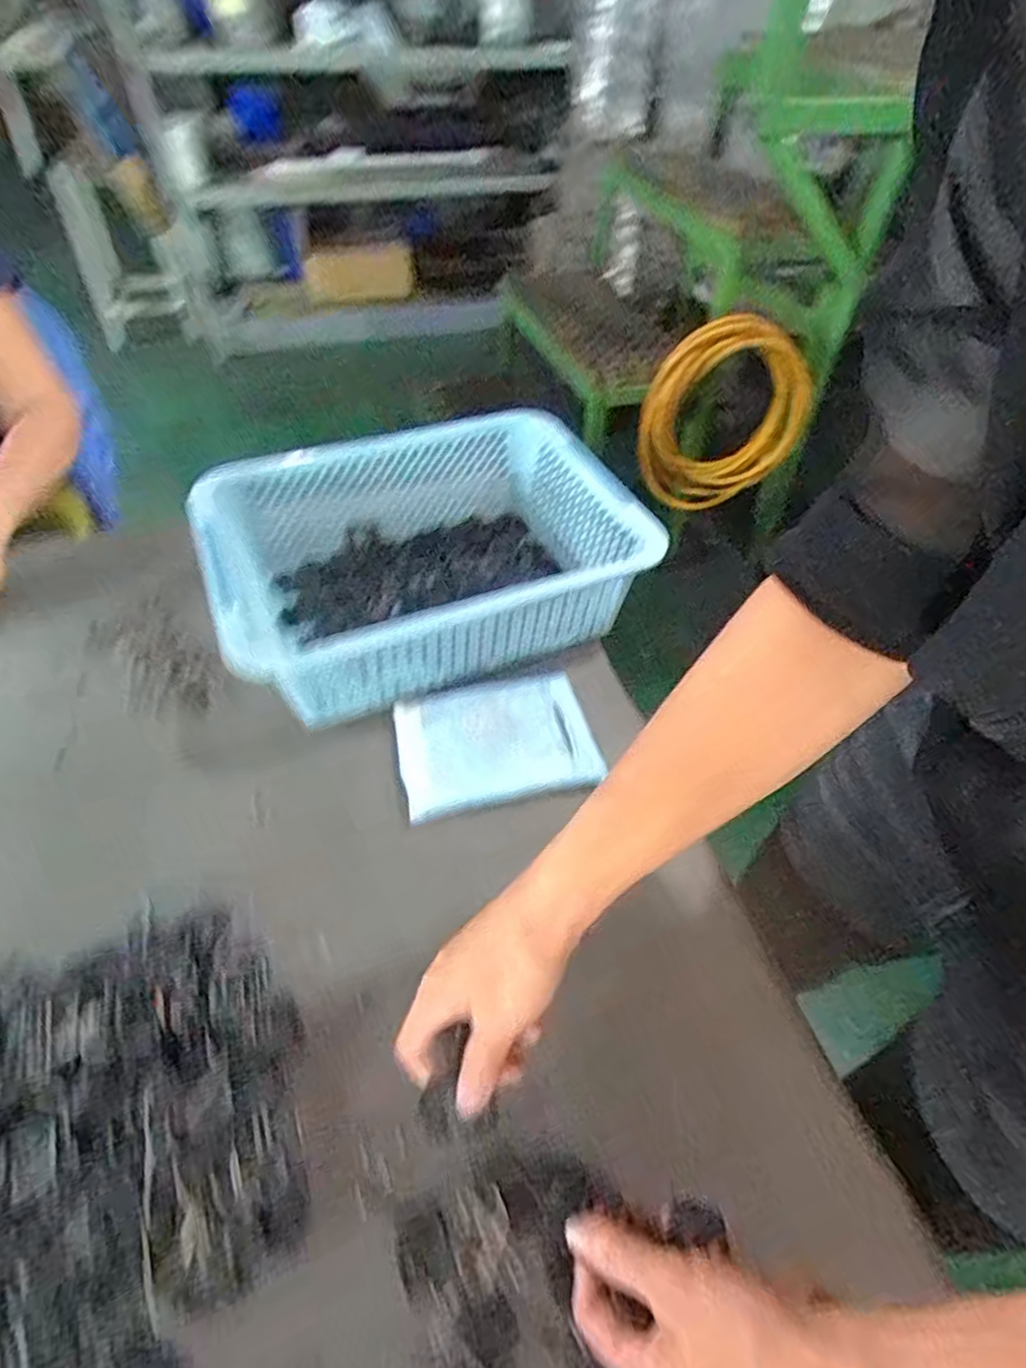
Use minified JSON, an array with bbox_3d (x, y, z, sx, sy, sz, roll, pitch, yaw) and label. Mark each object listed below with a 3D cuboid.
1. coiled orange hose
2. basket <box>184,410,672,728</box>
[{"bbox_3d":[0.459,-0.566,1.421,0.374,0.401,0.070,-11,50,-10],"label":"coiled orange hose"},{"bbox_3d":[-0.091,-0.122,0.653,0.387,0.117,0.292,-17,52,-16],"label":"basket"}]

